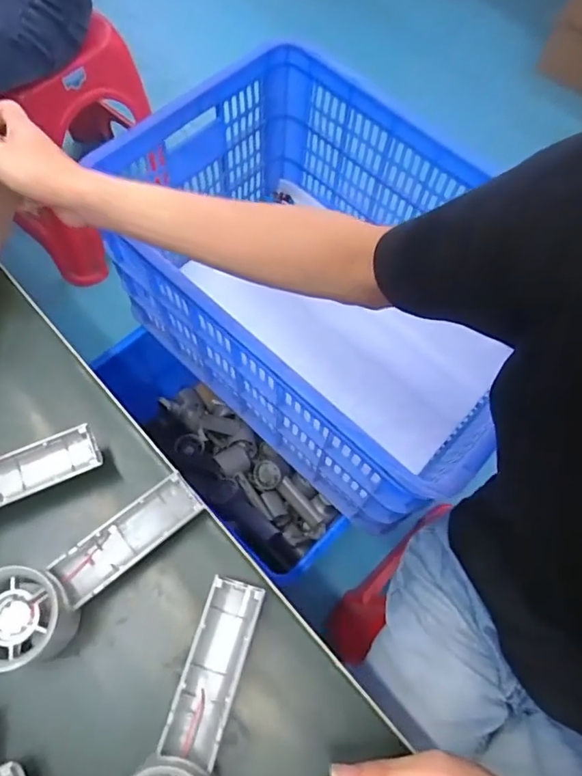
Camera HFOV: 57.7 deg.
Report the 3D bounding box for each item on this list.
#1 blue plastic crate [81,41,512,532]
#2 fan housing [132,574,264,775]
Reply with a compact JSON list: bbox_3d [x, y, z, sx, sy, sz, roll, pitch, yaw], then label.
[{"bbox_3d":[0.058,-0.139,0.800,0.583,0.326,0.405,41,70,14],"label":"blue plastic crate"},{"bbox_3d":[-0.059,0.201,0.327,0.053,0.058,0.157,14,66,3],"label":"fan housing"}]

